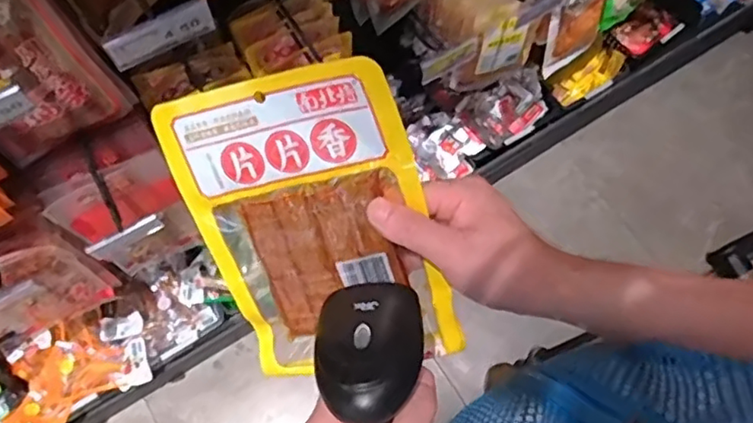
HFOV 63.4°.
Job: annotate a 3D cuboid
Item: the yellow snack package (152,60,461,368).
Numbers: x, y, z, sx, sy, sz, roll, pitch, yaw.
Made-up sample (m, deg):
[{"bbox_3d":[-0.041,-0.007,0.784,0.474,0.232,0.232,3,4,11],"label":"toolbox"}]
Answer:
[{"bbox_3d":[-0.044,0.013,0.415,0.162,0.215,0.013,-11,26,18],"label":"yellow snack package"}]

